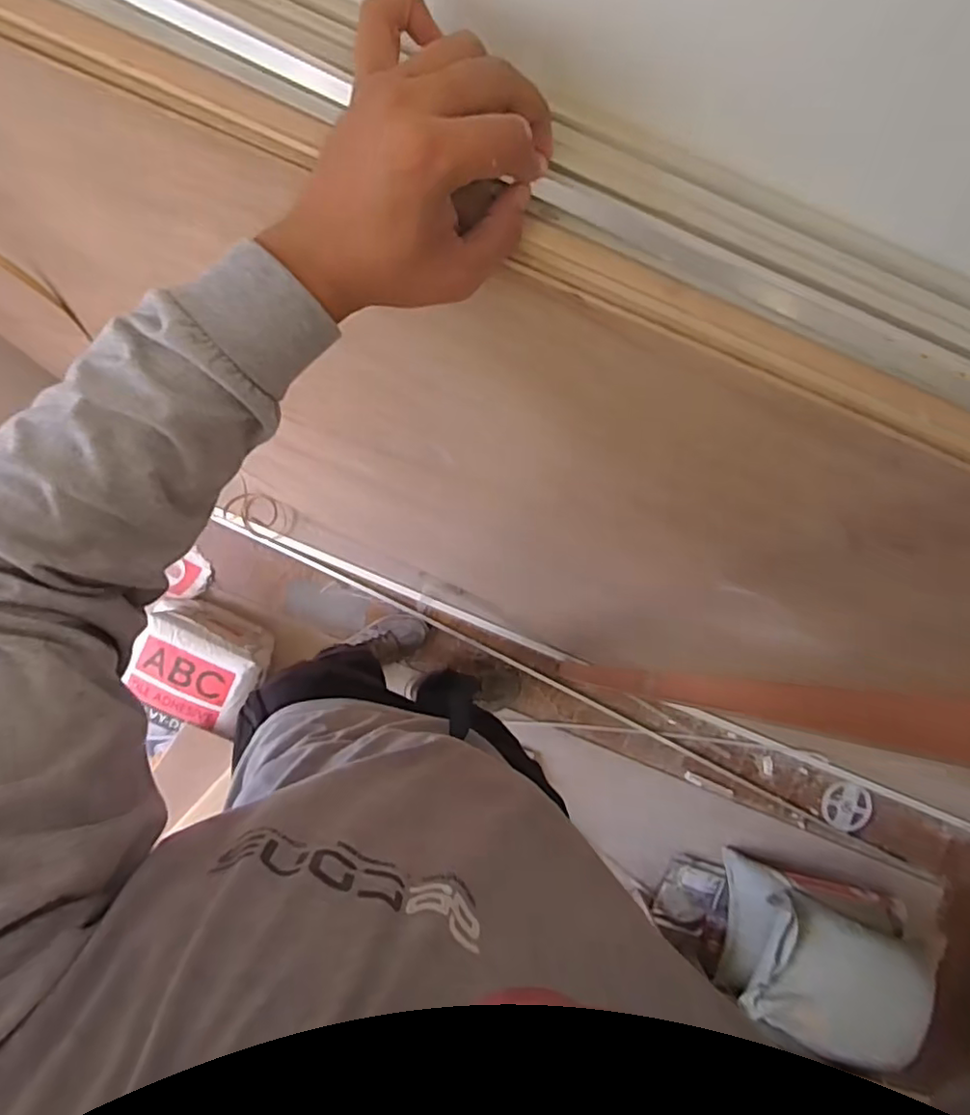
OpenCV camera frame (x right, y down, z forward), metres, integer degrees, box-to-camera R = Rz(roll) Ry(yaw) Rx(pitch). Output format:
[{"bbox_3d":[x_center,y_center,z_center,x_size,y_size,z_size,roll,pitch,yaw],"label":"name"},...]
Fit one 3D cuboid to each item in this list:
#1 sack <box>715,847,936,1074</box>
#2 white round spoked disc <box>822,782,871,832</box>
[{"bbox_3d":[0.784,0.923,1.409,0.425,0.231,0.274,18,90,-3],"label":"sack"},{"bbox_3d":[0.920,0.633,1.568,0.116,0.027,0.118,0,91,-3],"label":"white round spoked disc"}]

